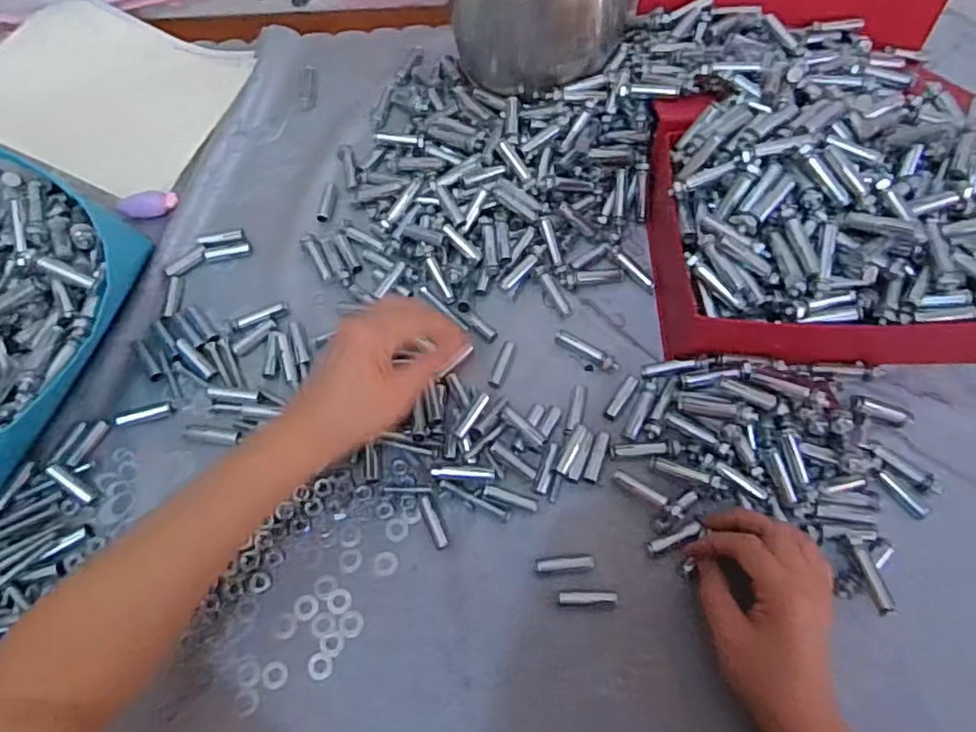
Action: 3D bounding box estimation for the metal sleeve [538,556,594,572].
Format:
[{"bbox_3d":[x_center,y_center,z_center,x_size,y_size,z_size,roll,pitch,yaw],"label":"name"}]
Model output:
[{"bbox_3d":[0.054,0.137,0.439,0.040,0.004,0.008,-5,64,-2],"label":"metal sleeve"}]

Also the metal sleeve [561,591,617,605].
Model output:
[{"bbox_3d":[0.068,0.156,0.427,0.038,0.004,0.008,0,64,0],"label":"metal sleeve"}]

